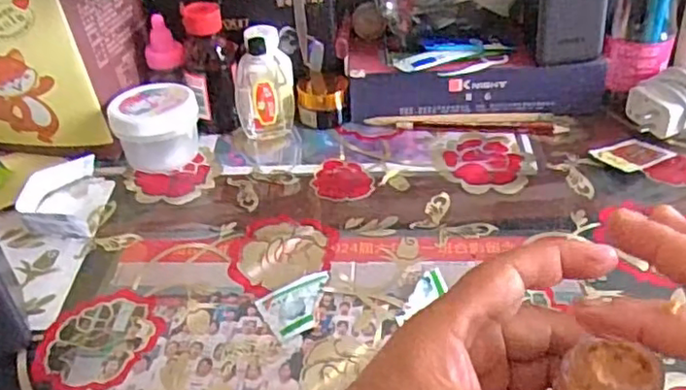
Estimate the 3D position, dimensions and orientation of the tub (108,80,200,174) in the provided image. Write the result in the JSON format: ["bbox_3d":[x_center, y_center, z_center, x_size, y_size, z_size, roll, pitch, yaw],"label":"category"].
[{"bbox_3d":[-0.150,-0.055,0.523,0.067,0.053,0.070,-15,40,-13],"label":"tub"}]

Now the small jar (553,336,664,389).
[{"bbox_3d":[0.094,0.069,0.221,0.033,0.024,0.026,4,39,9],"label":"small jar"}]

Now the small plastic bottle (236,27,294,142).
[{"bbox_3d":[-0.066,-0.093,0.538,0.045,0.088,0.040,-5,38,-2],"label":"small plastic bottle"}]

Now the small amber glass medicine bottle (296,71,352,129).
[{"bbox_3d":[-0.017,-0.085,0.572,0.046,0.031,0.048,-5,38,-2],"label":"small amber glass medicine bottle"}]

